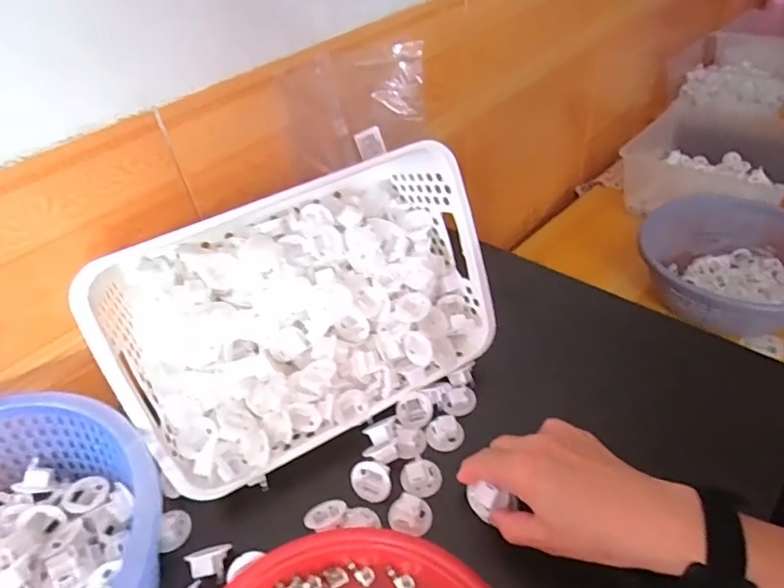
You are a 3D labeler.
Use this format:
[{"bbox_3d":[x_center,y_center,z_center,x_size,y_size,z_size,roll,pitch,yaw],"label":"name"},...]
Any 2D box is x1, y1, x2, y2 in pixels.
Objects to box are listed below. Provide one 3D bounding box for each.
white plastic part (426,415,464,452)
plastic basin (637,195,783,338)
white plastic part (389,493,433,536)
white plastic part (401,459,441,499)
[{"bbox_3d":[0.047,0.125,0.461,0.033,0.018,0.027,-2,42,6],"label":"white plastic part"},{"bbox_3d":[0.588,-0.051,0.892,0.289,0.126,0.300,-4,42,3],"label":"plastic basin"},{"bbox_3d":[0.014,0.173,0.404,0.033,0.014,0.028,2,42,10],"label":"white plastic part"},{"bbox_3d":[0.025,0.153,0.431,0.031,0.021,0.025,-23,44,-17],"label":"white plastic part"}]

